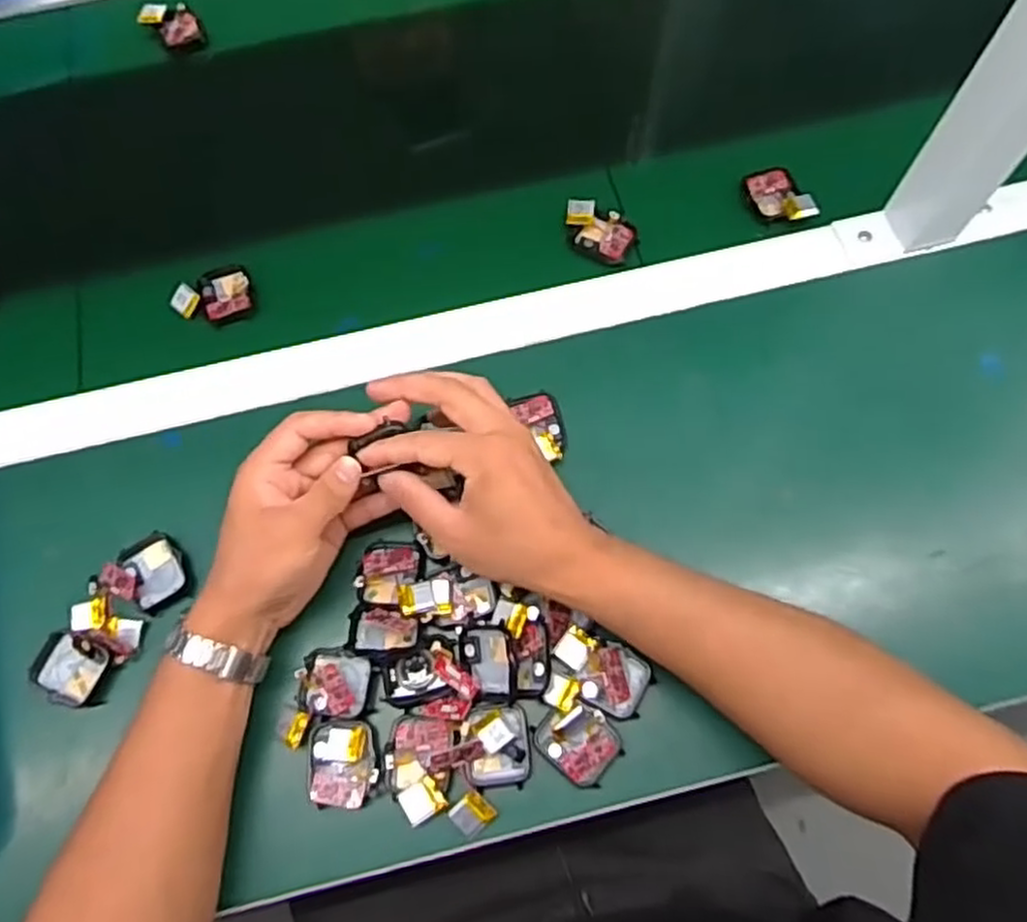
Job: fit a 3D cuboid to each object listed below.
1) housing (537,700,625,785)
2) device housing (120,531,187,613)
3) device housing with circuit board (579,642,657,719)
[{"bbox_3d":[0.038,0.159,0.429,0.045,0.016,0.038,41,76,15],"label":"housing"},{"bbox_3d":[-0.225,0.069,0.477,0.033,0.011,0.045,-27,71,-8],"label":"device housing"},{"bbox_3d":[0.061,0.128,0.441,0.038,0.009,0.039,28,73,12],"label":"device housing with circuit board"}]

